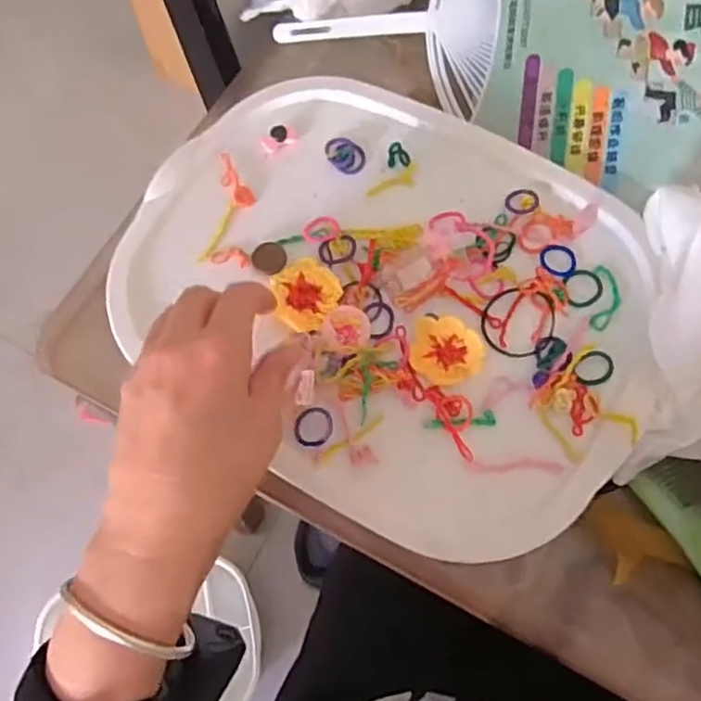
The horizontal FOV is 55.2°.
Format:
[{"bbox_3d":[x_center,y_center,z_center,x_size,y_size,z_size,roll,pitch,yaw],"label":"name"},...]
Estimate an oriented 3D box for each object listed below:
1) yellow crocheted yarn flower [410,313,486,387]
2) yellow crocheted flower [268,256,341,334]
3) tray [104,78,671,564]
[{"bbox_3d":[0.052,0.000,0.370,0.037,0.009,0.040,7,111,18],"label":"yellow crocheted yarn flower"},{"bbox_3d":[-0.025,-0.033,0.390,0.037,0.012,0.045,-9,70,-4],"label":"yellow crocheted flower"},{"bbox_3d":[0.020,-0.041,0.390,0.309,0.026,0.238,29,72,9],"label":"tray"}]

